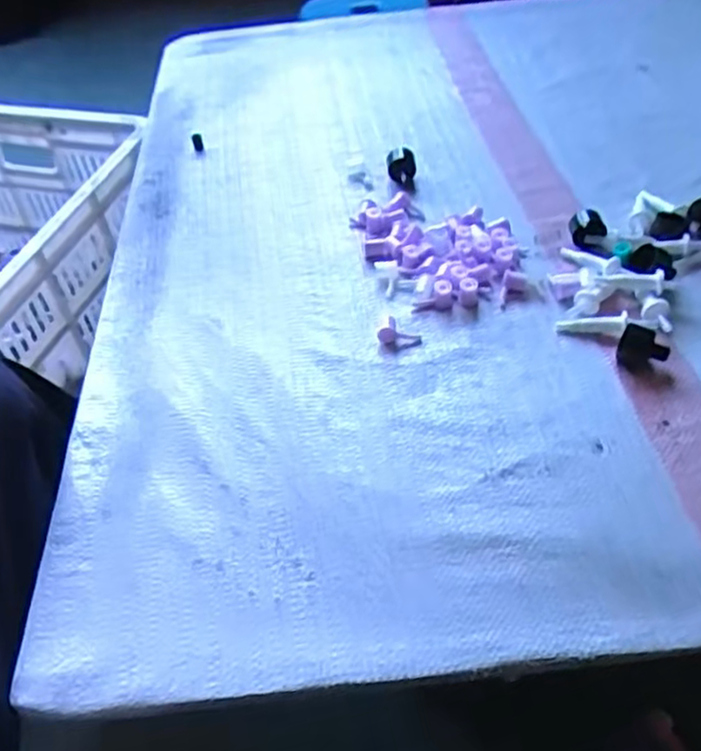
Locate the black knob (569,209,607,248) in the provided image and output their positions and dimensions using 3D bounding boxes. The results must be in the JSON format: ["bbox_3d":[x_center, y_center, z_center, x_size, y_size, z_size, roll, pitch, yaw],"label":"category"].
[{"bbox_3d":[0.218,-0.139,0.636,0.025,0.026,0.032,-8,49,-1],"label":"black knob"}]

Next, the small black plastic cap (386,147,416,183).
[{"bbox_3d":[0.053,-0.220,0.727,0.030,0.033,0.030,1,50,7],"label":"small black plastic cap"}]

